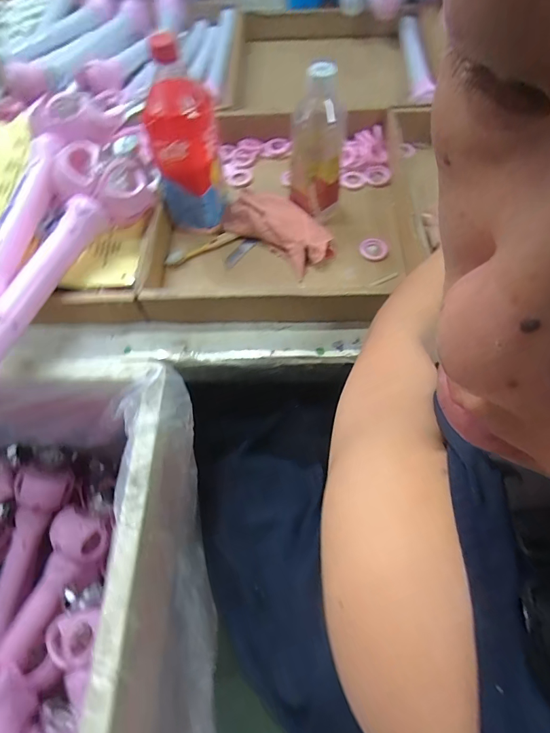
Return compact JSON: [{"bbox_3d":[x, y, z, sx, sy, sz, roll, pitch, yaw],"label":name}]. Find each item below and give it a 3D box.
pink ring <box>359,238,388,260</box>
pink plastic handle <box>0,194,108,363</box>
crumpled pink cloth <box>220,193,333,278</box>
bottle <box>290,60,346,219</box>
[{"bbox_3d":[0.136,-0.162,0.544,0.039,0.013,0.029,17,65,10],"label":"pink ring"},{"bbox_3d":[-0.268,-0.087,0.433,0.037,0.033,0.256,19,65,11],"label":"pink plastic handle"},{"bbox_3d":[0.006,-0.201,0.561,0.170,0.023,0.091,35,69,18],"label":"crumpled pink cloth"},{"bbox_3d":[0.054,-0.275,0.501,0.065,0.172,0.053,4,63,3],"label":"bottle"}]

